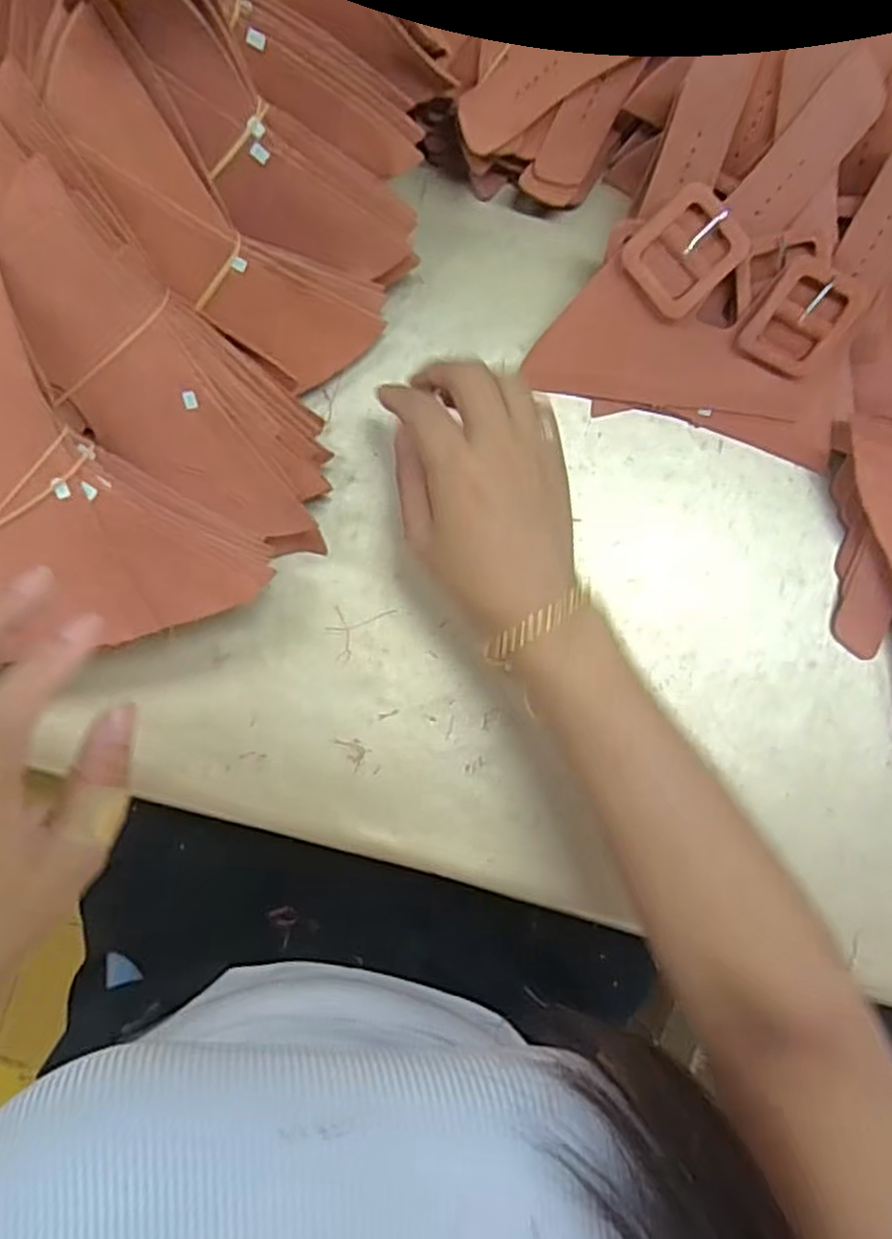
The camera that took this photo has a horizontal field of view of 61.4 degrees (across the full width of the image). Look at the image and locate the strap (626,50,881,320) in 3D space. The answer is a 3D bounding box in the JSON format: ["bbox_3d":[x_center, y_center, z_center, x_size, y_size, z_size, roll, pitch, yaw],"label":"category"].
[{"bbox_3d":[0.153,-0.214,0.374,0.134,0.013,0.046,-40,94,17],"label":"strap"}]

